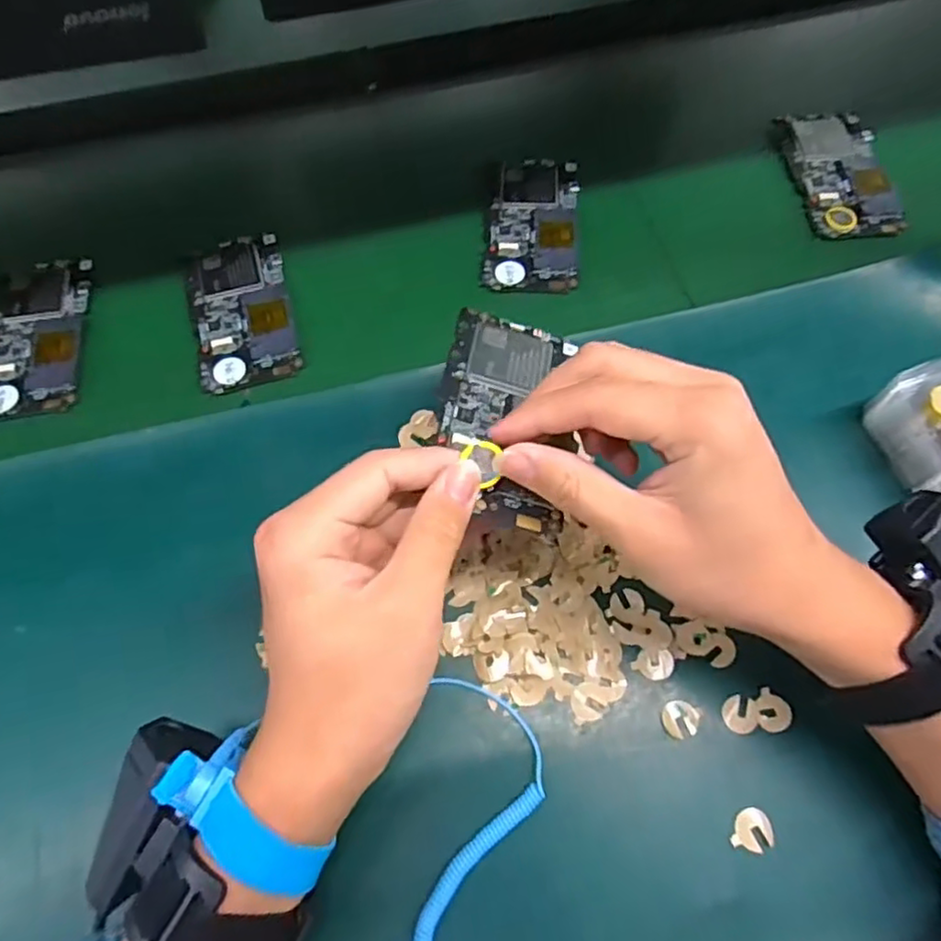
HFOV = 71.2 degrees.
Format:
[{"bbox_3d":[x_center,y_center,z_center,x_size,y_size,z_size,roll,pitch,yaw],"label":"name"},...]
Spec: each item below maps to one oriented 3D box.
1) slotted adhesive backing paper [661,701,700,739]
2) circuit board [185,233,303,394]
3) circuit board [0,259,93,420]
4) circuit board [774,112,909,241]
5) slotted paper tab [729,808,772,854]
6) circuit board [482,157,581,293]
[{"bbox_3d":[0.103,0.122,0.321,0.017,0.004,0.017,30,69,14],"label":"slotted adhesive backing paper"},{"bbox_3d":[-0.154,-0.111,0.441,0.065,0.007,0.124,-15,65,-6],"label":"circuit board"},{"bbox_3d":[-0.290,-0.090,0.434,0.063,0.007,0.123,-9,65,-3],"label":"circuit board"},{"bbox_3d":[0.272,-0.223,0.484,0.067,0.006,0.129,-4,65,-1],"label":"circuit board"},{"bbox_3d":[0.130,0.165,0.302,0.017,0.004,0.017,0,65,1],"label":"slotted paper tab"},{"bbox_3d":[0.045,-0.179,0.470,0.063,0.005,0.125,4,65,3],"label":"circuit board"}]

